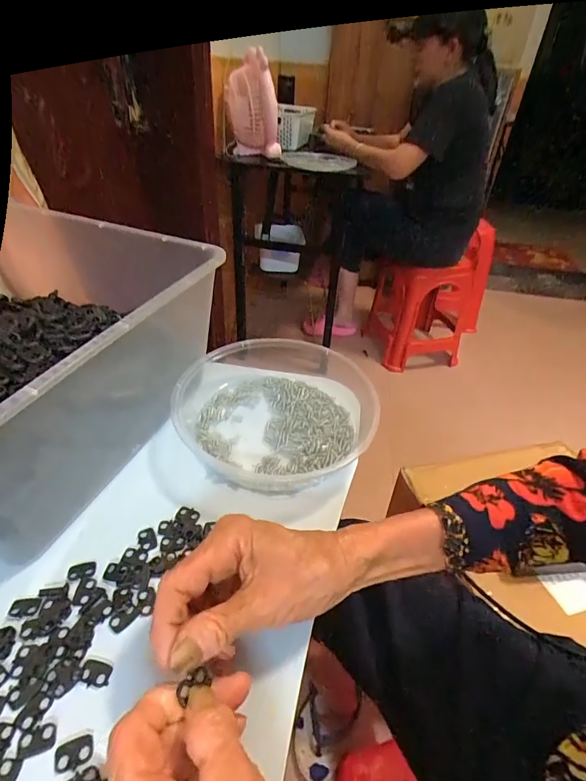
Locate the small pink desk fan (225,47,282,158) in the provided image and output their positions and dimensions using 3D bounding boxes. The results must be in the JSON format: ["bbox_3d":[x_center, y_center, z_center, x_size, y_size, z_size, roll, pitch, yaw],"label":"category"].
[{"bbox_3d":[-0.109,-0.791,1.148,0.149,0.235,0.119,2,39,-6],"label":"small pink desk fan"}]

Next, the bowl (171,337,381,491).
[{"bbox_3d":[-0.011,0.003,0.410,0.187,0.052,0.194,4,39,-3],"label":"bowl"}]

